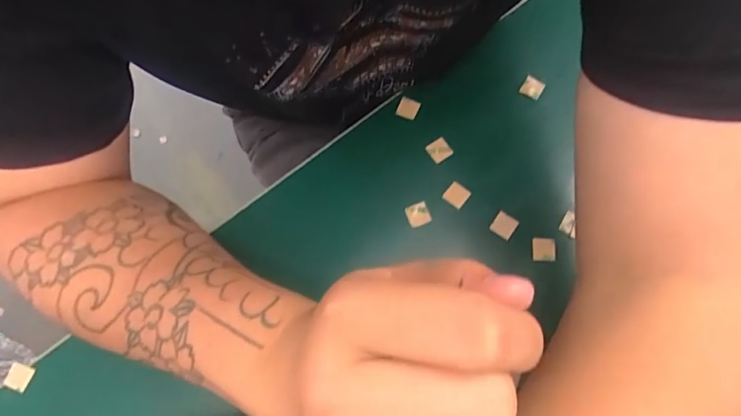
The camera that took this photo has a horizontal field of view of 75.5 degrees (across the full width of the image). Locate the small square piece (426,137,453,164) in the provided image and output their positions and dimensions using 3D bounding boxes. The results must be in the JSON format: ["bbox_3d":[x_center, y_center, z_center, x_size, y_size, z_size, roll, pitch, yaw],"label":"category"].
[{"bbox_3d":[0.052,-0.044,0.360,0.016,0.005,0.016,-34,77,-9],"label":"small square piece"}]

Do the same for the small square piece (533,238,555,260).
[{"bbox_3d":[0.122,0.029,0.337,0.015,0.004,0.016,5,74,1],"label":"small square piece"}]

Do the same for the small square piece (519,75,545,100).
[{"bbox_3d":[0.126,-0.094,0.373,0.016,0.004,0.017,31,84,29],"label":"small square piece"}]

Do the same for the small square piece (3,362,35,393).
[{"bbox_3d":[-0.232,0.112,0.316,0.016,0.004,0.016,13,74,4],"label":"small square piece"}]

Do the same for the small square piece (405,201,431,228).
[{"bbox_3d":[0.034,0.005,0.346,0.016,0.004,0.017,-19,75,-5],"label":"small square piece"}]

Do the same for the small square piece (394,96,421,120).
[{"bbox_3d":[0.029,-0.077,0.371,0.016,0.004,0.014,22,75,6],"label":"small square piece"}]

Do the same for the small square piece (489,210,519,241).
[{"bbox_3d":[0.095,0.013,0.341,0.016,0.007,0.015,39,77,10],"label":"small square piece"}]

